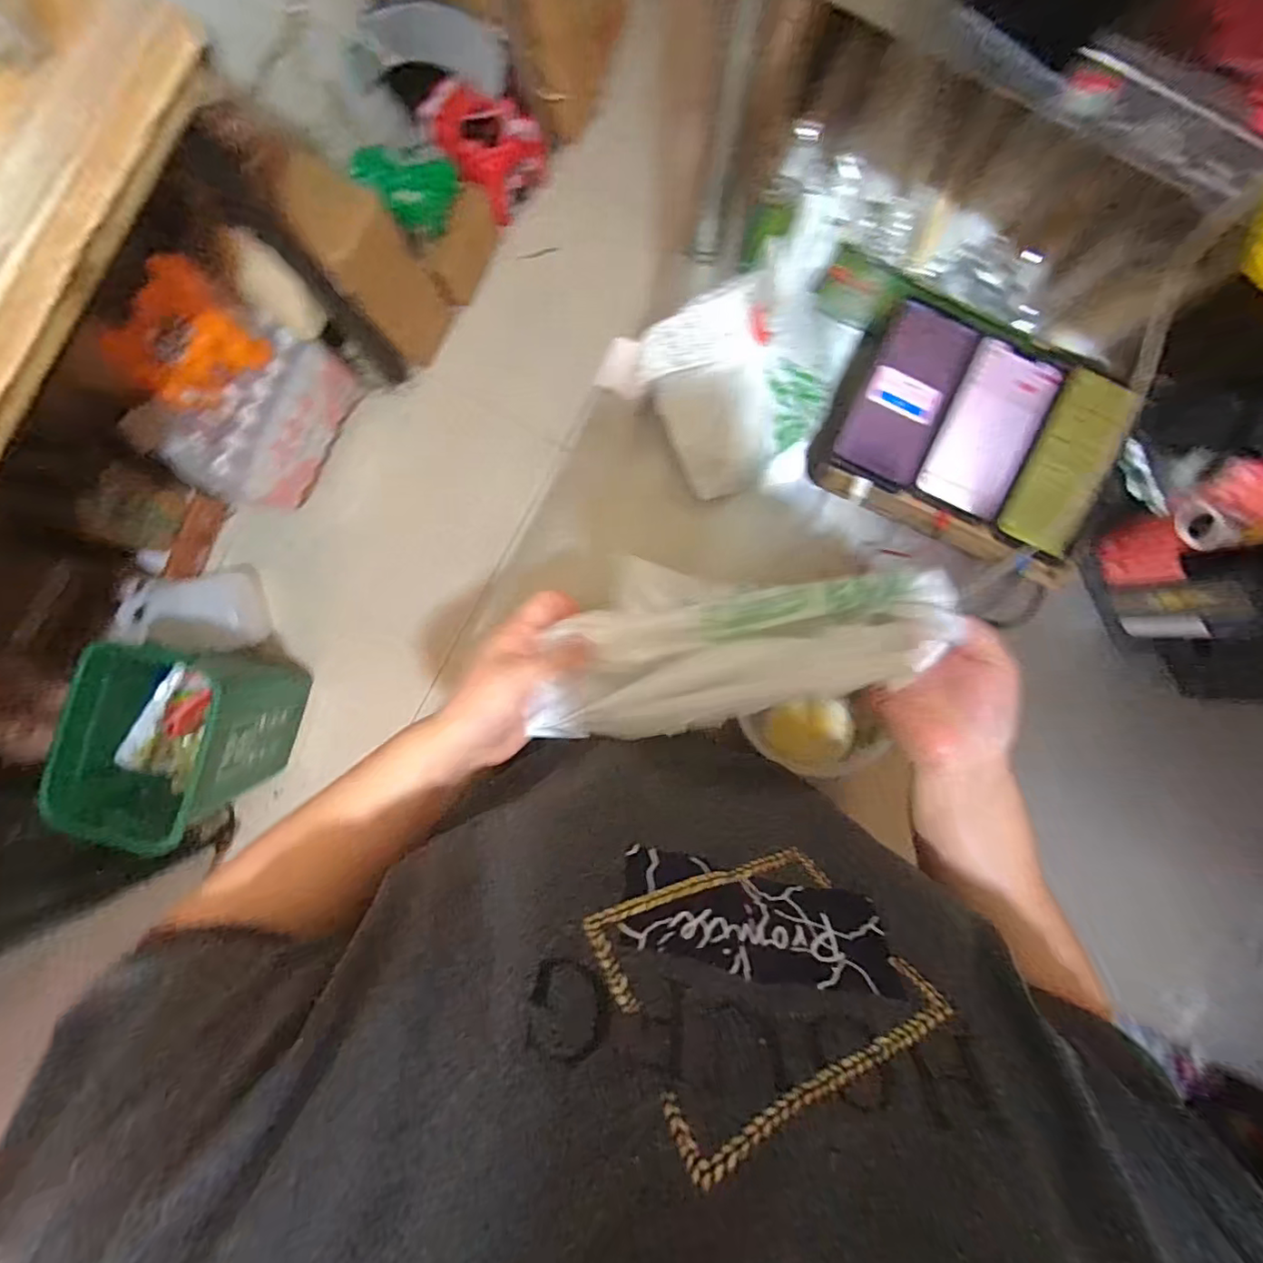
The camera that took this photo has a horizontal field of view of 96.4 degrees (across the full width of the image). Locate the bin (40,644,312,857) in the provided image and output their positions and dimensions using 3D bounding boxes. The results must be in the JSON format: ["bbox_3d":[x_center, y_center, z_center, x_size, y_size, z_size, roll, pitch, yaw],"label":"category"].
[{"bbox_3d":[-0.911,0.218,1.201,0.239,0.388,0.379,11,90,0],"label":"bin"}]

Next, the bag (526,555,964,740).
[{"bbox_3d":[0.064,0.004,0.372,0.270,0.043,0.113,-11,90,8],"label":"bag"}]

